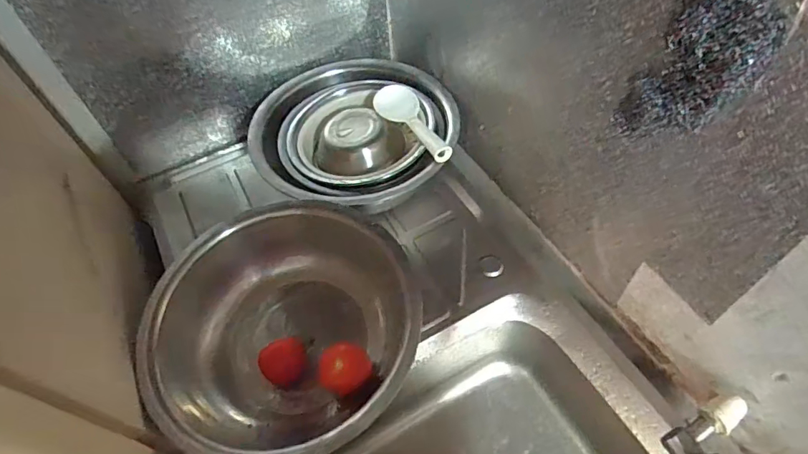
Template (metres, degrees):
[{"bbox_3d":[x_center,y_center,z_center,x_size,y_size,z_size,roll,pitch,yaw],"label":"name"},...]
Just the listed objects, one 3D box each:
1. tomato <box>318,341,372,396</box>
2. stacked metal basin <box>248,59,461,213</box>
[{"bbox_3d":[-0.073,0.181,0.582,0.064,0.059,0.052,-28,57,-16],"label":"tomato"},{"bbox_3d":[-0.074,-0.140,0.782,0.312,0.119,0.306,-2,54,3],"label":"stacked metal basin"}]

